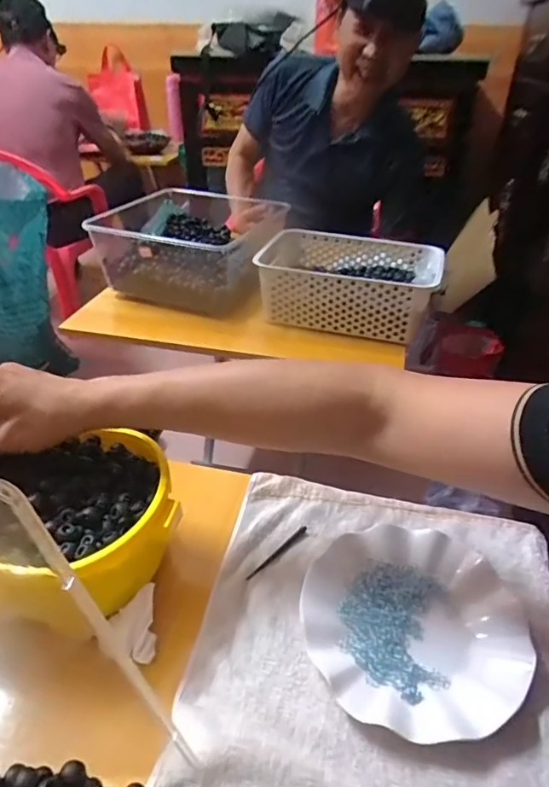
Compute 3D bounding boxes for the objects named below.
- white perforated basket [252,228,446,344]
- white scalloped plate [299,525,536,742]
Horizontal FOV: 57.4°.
[{"bbox_3d":[0.131,-0.201,0.909,0.318,0.102,0.209,7,36,9],"label":"white perforated basket"},{"bbox_3d":[0.117,0.194,0.428,0.181,0.023,0.175,0,35,0],"label":"white scalloped plate"}]

